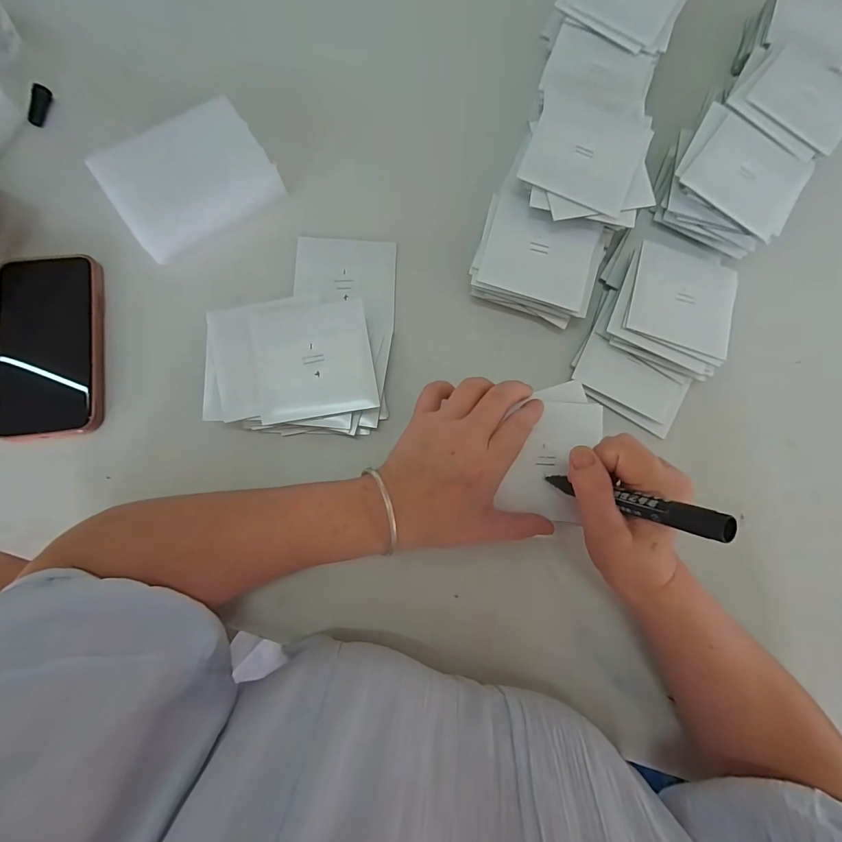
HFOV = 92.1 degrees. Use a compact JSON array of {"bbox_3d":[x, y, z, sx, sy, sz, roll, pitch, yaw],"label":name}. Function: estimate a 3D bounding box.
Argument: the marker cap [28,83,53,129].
[{"bbox_3d":[-0.347,-0.287,0.370,0.011,0.011,0.037,6,80,-3],"label":"marker cap"}]

